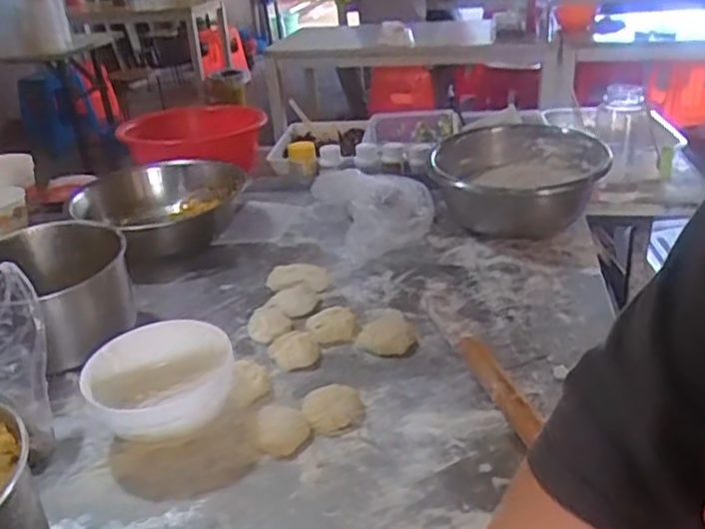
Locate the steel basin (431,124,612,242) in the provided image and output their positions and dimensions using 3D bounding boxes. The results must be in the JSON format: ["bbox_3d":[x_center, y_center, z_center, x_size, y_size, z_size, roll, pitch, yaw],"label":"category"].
[{"bbox_3d":[0.272,-0.131,1.172,0.255,0.132,0.258,-2,28,5],"label":"steel basin"}]

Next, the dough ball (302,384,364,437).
[{"bbox_3d":[-0.021,0.159,0.782,0.064,0.027,0.059,-3,28,2],"label":"dough ball"}]

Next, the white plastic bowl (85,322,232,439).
[{"bbox_3d":[-0.210,0.142,0.775,0.156,0.086,0.147,-3,28,2],"label":"white plastic bowl"}]

